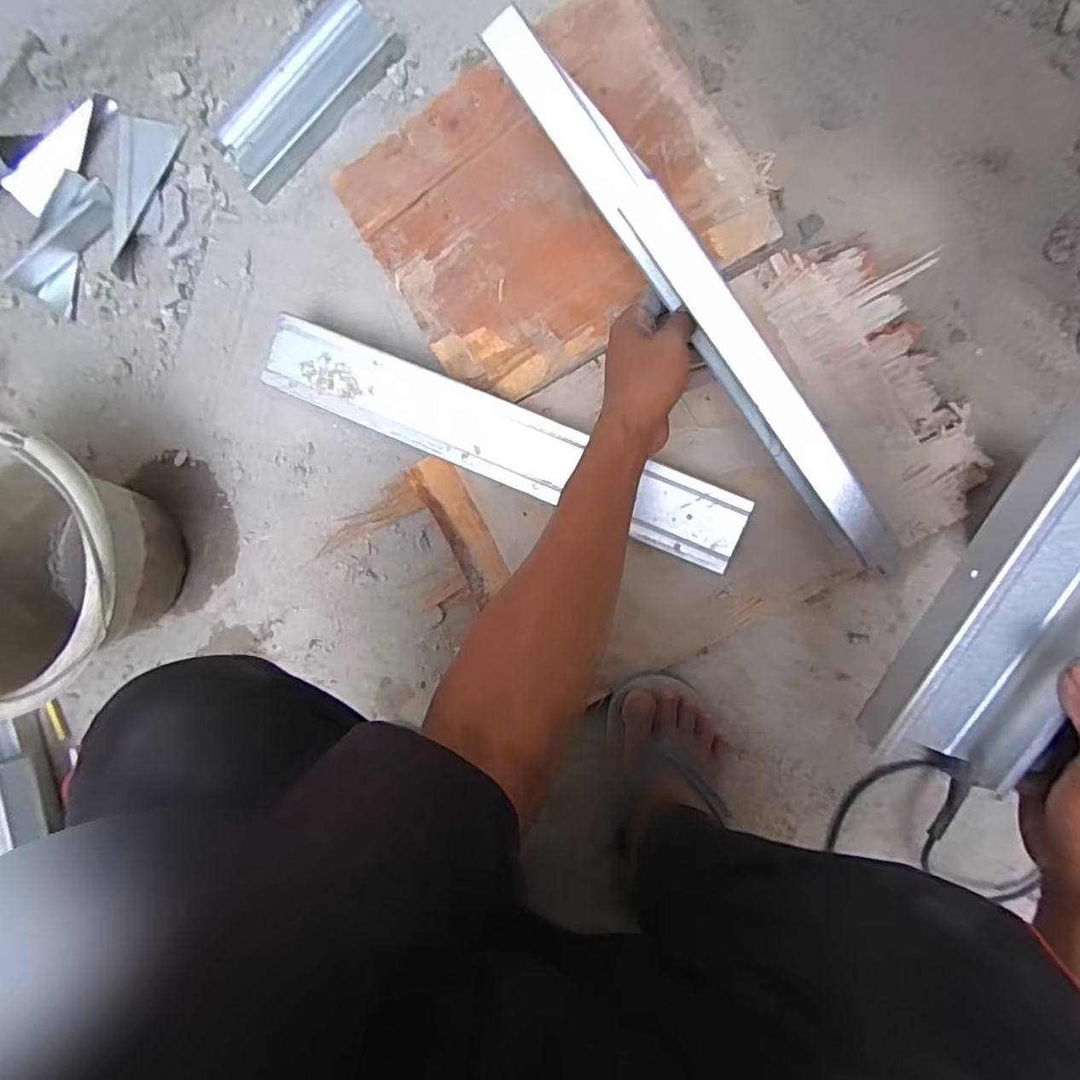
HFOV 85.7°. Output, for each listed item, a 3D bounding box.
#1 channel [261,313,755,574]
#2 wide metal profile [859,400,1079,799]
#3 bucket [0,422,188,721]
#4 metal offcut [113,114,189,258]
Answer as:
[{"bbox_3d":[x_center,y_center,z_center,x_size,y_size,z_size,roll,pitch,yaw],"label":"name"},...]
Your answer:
[{"bbox_3d":[-0.041,-0.096,0.561,0.484,0.022,0.074,23,95,7],"label":"channel"},{"bbox_3d":[0.270,0.034,0.303,0.077,0.039,0.212,19,111,7],"label":"wide metal profile"},{"bbox_3d":[-0.485,0.024,0.591,0.254,0.179,0.248,0,93,8],"label":"bucket"},{"bbox_3d":[-0.433,-0.388,0.638,0.064,0.016,0.143,7,94,8],"label":"metal offcut"}]

